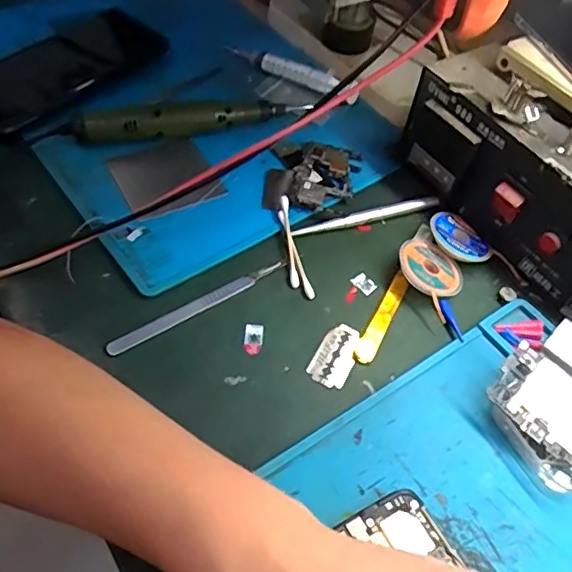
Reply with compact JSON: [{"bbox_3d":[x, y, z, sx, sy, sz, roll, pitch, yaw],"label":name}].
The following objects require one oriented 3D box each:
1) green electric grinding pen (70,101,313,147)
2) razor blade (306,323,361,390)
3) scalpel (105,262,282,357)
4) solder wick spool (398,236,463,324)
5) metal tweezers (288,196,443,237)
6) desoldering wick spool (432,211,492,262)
[{"bbox_3d":[-0.070,-0.128,0.436,0.172,0.027,0.031,-11,55,-12],"label":"green electric grinding pen"},{"bbox_3d":[0.031,0.041,0.336,0.025,0.004,0.042,32,57,8],"label":"razor blade"},{"bbox_3d":[-0.053,0.011,0.346,0.116,0.004,0.010,-29,60,-23],"label":"scalpel"},{"bbox_3d":[0.094,-0.008,0.367,0.049,0.009,0.049,13,52,-17],"label":"solder wick spool"},{"bbox_3d":[0.056,-0.049,0.402,0.108,0.006,0.009,-13,55,-14],"label":"metal tweezers"},{"bbox_3d":[0.117,-0.032,0.387,0.037,0.007,0.043,-28,69,-38],"label":"desoldering wick spool"}]

